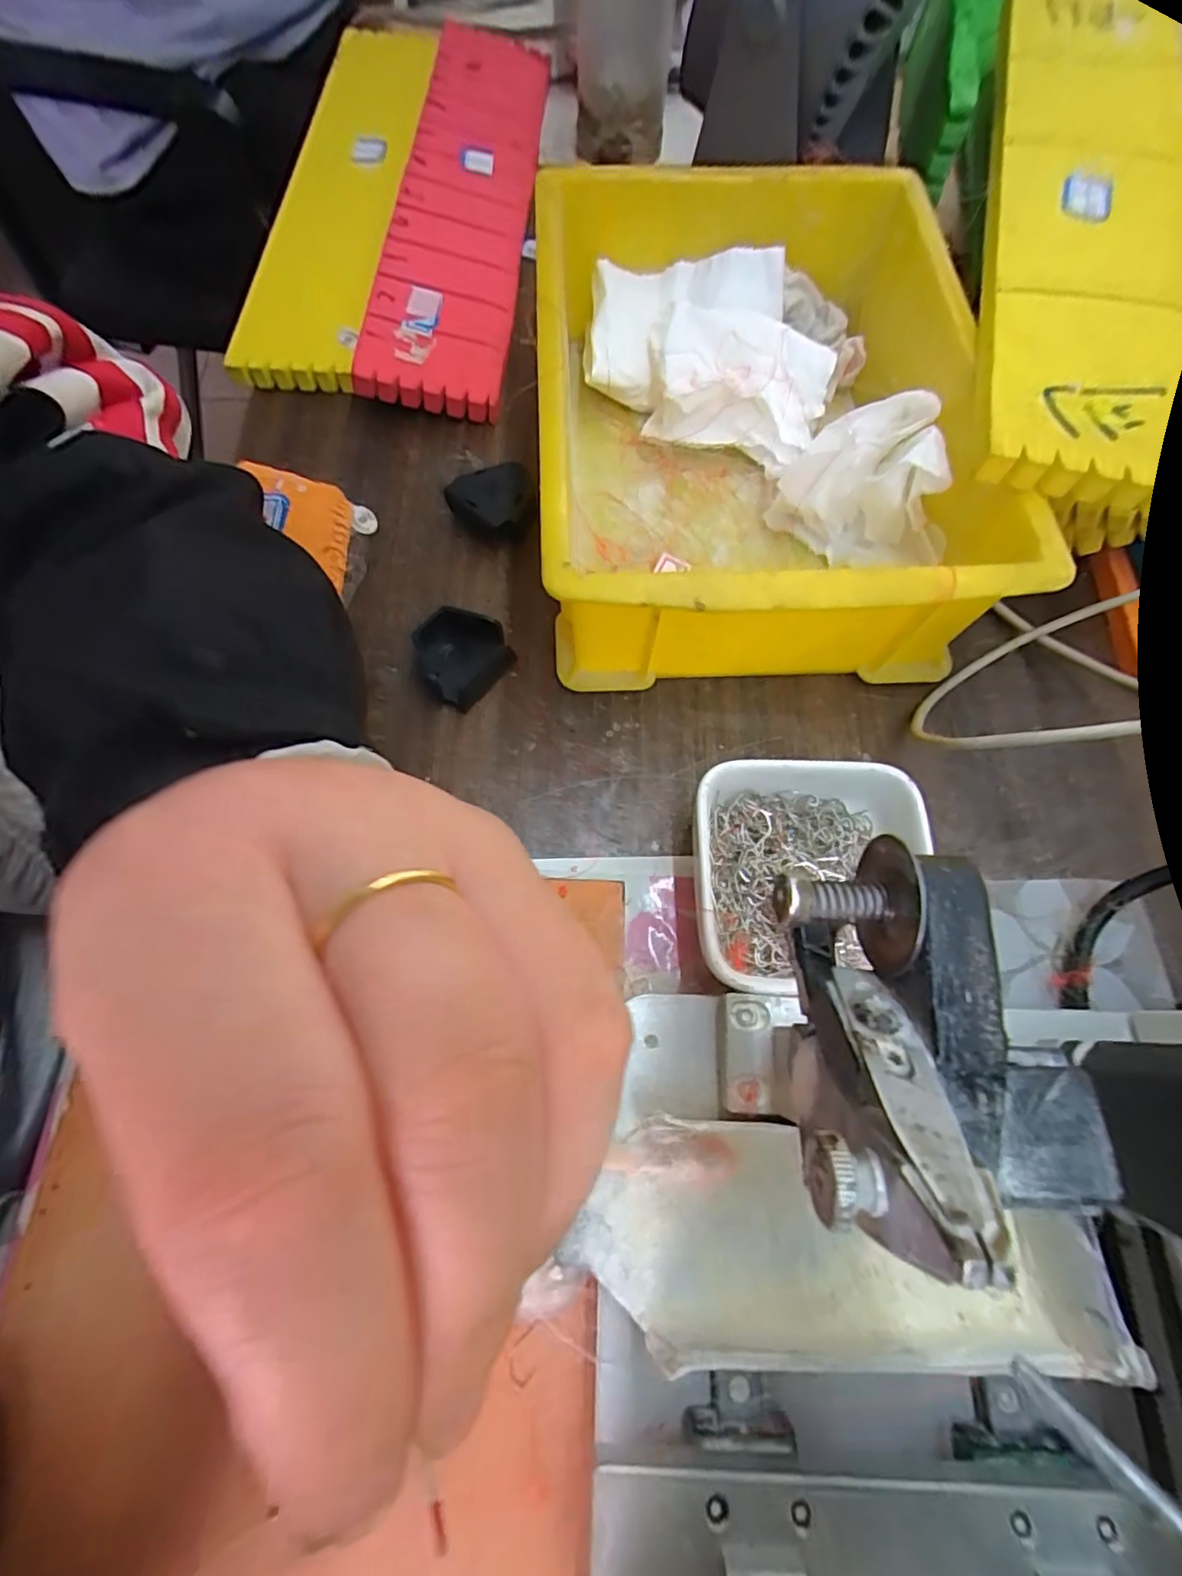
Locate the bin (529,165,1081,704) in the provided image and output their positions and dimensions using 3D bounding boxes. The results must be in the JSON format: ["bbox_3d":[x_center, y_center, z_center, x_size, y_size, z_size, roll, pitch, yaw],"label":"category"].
[{"bbox_3d":[0.070,-0.164,0.276,0.181,0.076,0.248,-2,69,-1],"label":"bin"}]

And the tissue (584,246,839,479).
[{"bbox_3d":[0.058,-0.218,0.309,0.124,0.040,0.101,12,70,4],"label":"tissue"}]

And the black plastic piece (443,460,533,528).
[{"bbox_3d":[-0.047,-0.136,0.293,0.040,0.021,0.031,9,69,3],"label":"black plastic piece"}]

